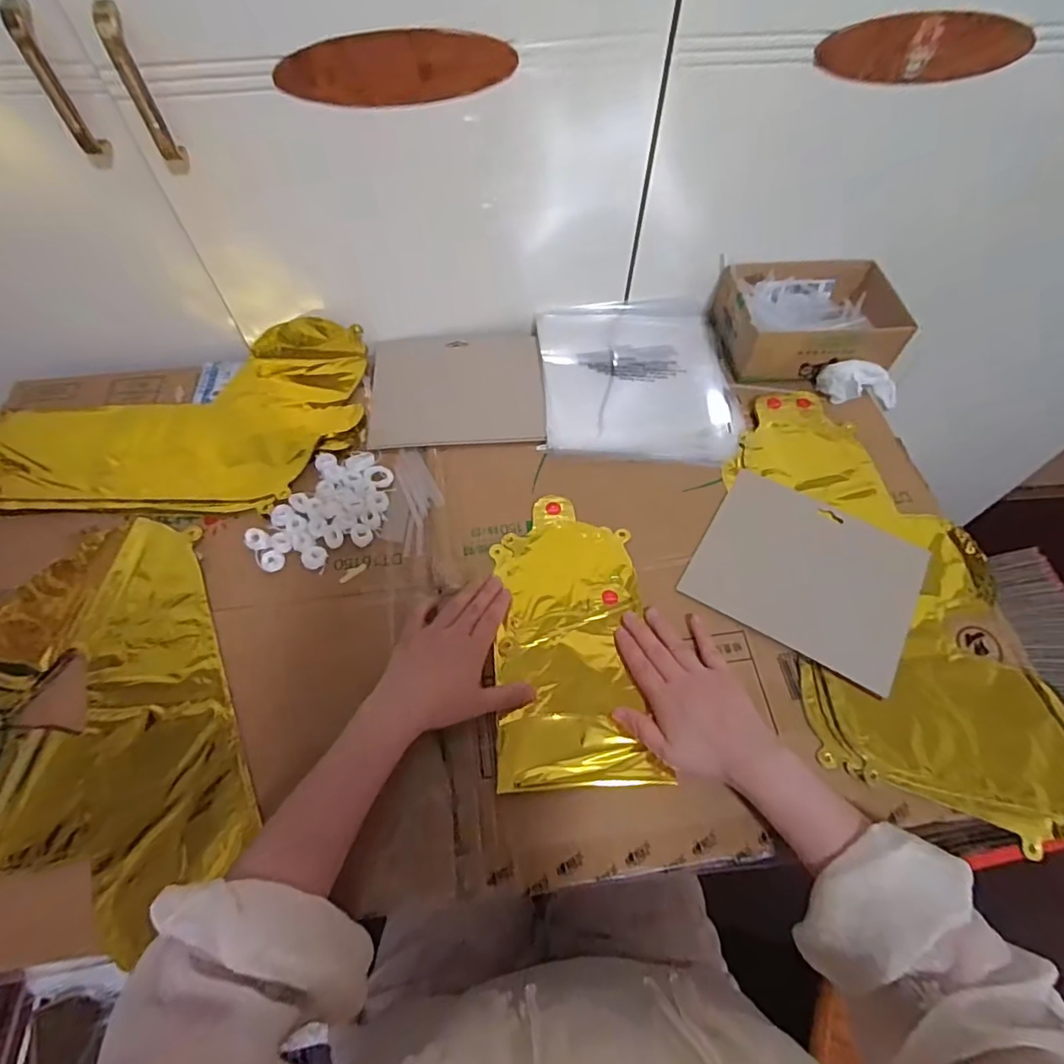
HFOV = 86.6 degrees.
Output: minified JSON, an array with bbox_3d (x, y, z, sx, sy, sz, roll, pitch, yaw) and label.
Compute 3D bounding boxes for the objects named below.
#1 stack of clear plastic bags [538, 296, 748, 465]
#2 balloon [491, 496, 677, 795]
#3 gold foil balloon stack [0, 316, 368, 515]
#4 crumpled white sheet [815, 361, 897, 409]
[{"bbox_3d":[0.118,-0.180,0.650,0.207,0.019,0.234,-2,59,-2],"label":"stack of clear plastic bags"},{"bbox_3d":[0.034,0.087,0.510,0.128,0.007,0.263,0,61,-1],"label":"balloon"},{"bbox_3d":[-0.389,-0.126,0.597,0.404,0.039,0.227,-1,59,-1],"label":"gold foil balloon stack"},{"bbox_3d":[0.383,-0.167,0.642,0.108,0.046,0.042,2,58,-16],"label":"crumpled white sheet"}]

